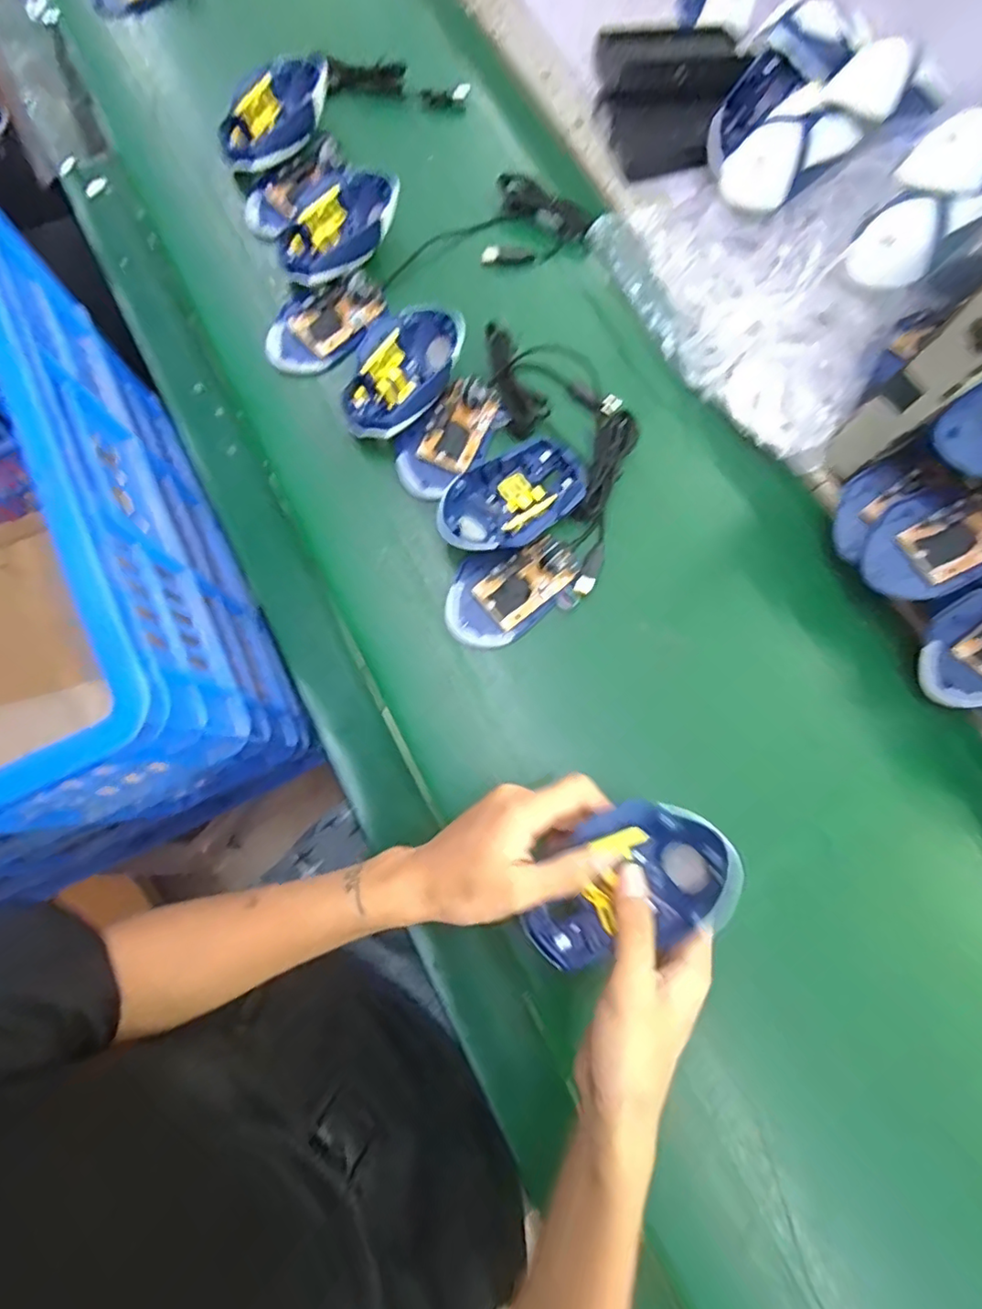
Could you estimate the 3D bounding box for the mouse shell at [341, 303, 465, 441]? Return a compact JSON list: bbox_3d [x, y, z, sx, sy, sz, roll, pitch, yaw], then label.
[{"bbox_3d":[-0.074,-0.233,0.477,0.074,0.036,0.127,28,76,7],"label":"mouse shell"}]

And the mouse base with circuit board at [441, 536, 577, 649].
[{"bbox_3d":[0.011,-0.053,0.452,0.105,0.022,0.071,-42,81,-7],"label":"mouse base with circuit board"}]

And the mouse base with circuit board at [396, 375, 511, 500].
[{"bbox_3d":[-0.035,-0.183,0.478,0.060,0.026,0.109,42,82,8],"label":"mouse base with circuit board"}]

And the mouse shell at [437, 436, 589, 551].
[{"bbox_3d":[0.016,-0.121,0.455,0.118,0.033,0.073,-40,79,-10],"label":"mouse shell"}]

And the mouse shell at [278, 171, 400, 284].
[{"bbox_3d":[-0.133,-0.373,0.505,0.070,0.037,0.113,43,78,10],"label":"mouse shell"}]

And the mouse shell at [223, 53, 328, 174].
[{"bbox_3d":[-0.203,-0.503,0.535,0.120,0.035,0.076,-44,82,-8],"label":"mouse shell"}]

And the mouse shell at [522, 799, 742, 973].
[{"bbox_3d":[0.077,0.134,0.334,0.120,0.039,0.077,-26,80,-5],"label":"mouse shell"}]

